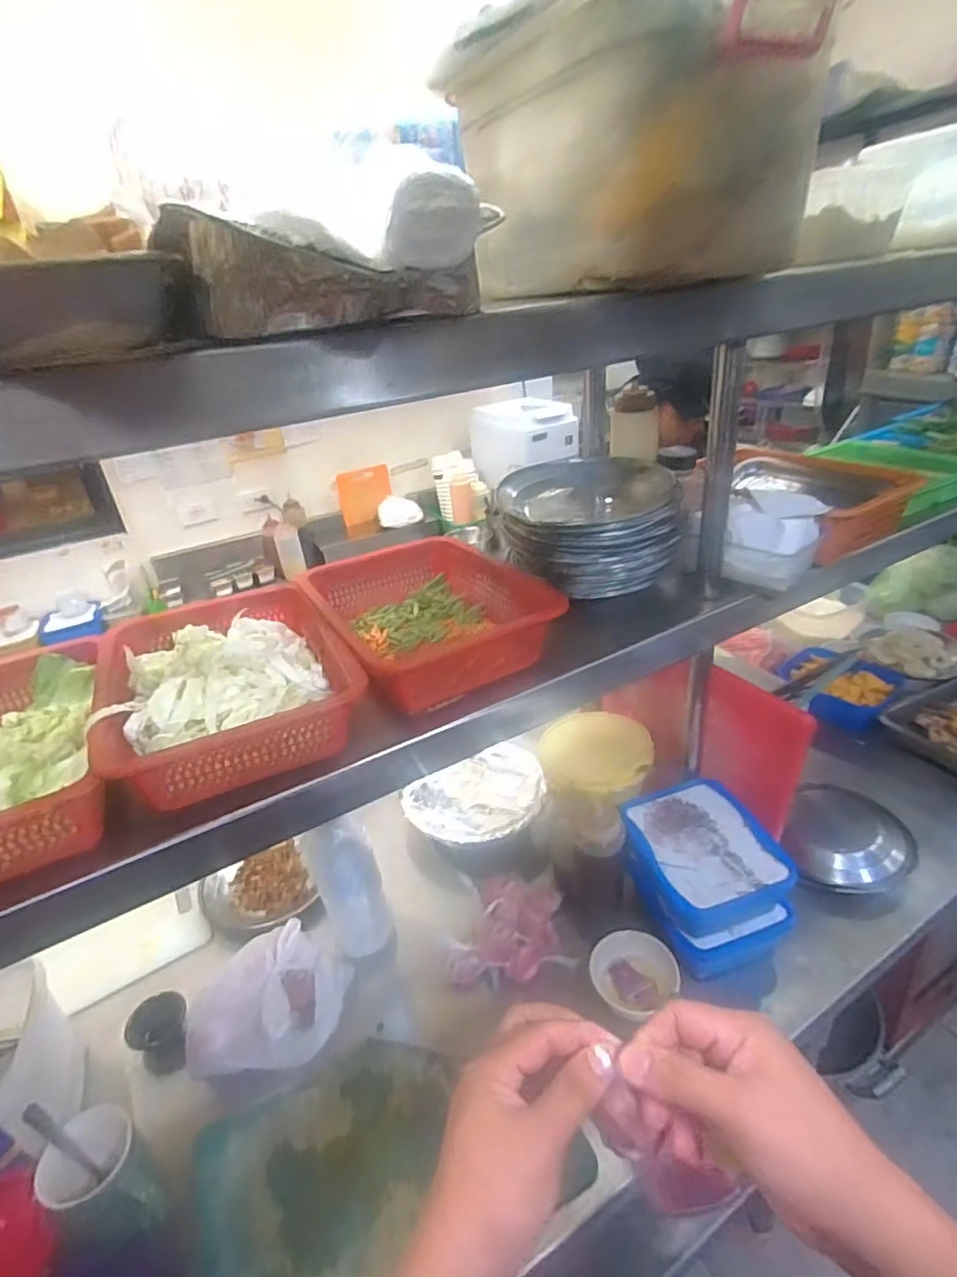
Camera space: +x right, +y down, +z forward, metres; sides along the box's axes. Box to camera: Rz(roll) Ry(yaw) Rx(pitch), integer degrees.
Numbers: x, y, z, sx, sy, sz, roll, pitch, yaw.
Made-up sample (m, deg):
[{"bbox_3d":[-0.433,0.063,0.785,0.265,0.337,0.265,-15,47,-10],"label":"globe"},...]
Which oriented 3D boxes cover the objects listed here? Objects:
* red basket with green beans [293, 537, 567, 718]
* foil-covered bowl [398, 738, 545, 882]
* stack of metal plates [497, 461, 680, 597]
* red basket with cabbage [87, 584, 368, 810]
[{"bbox_3d":[-0.061,-0.030,0.719,0.227,0.081,0.250,-20,32,-22],"label":"red basket with green beans"},{"bbox_3d":[0.007,0.297,1.085,0.250,0.101,0.257,6,32,22],"label":"foil-covered bowl"},{"bbox_3d":[0.141,-0.149,0.810,0.207,0.117,0.193,-5,29,3],"label":"stack of metal plates"},{"bbox_3d":[-0.253,0.045,0.618,0.219,0.073,0.261,-20,32,-22],"label":"red basket with cabbage"}]

